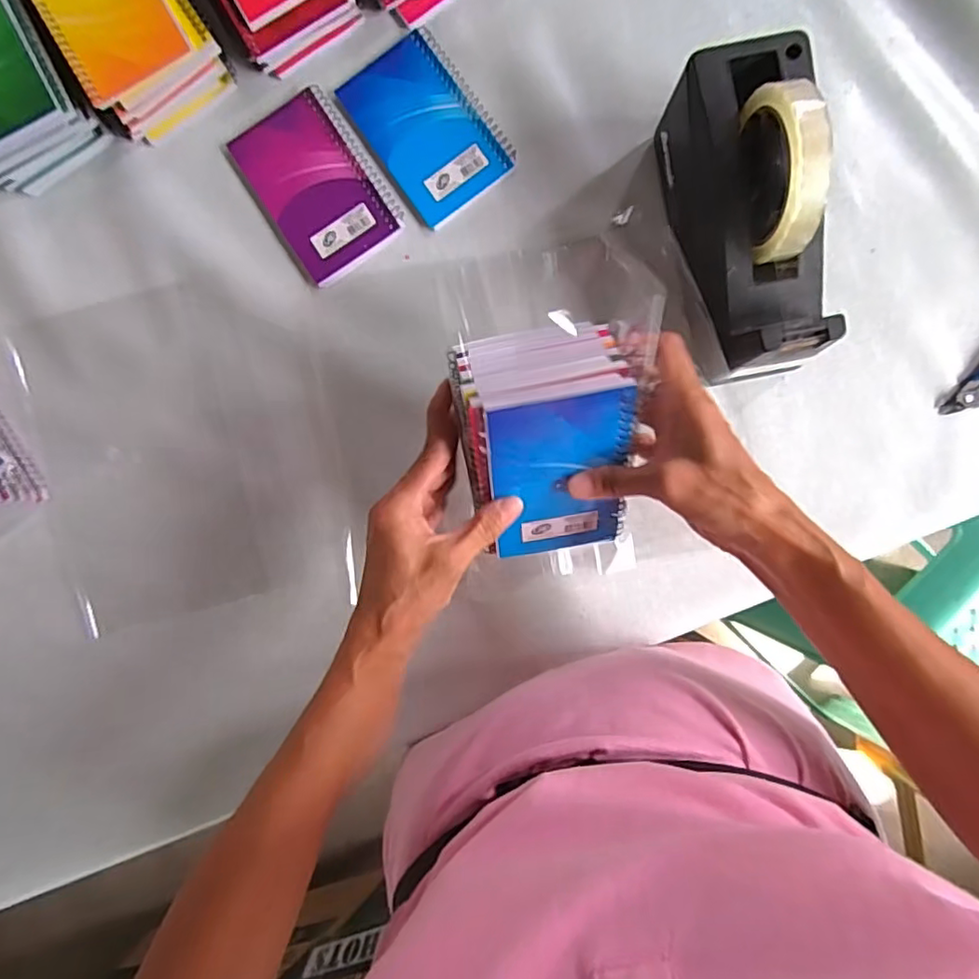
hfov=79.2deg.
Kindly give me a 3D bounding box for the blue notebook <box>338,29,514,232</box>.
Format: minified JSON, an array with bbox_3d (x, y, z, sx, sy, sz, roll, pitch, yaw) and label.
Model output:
[{"bbox_3d":[-0.048,-0.282,0.459,0.086,0.004,0.131,-35,91,1],"label":"blue notebook"}]

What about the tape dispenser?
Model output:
[{"bbox_3d":[0.176,-0.183,0.400,0.075,0.127,0.197,-10,91,1],"label":"tape dispenser"}]

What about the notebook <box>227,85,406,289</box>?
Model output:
[{"bbox_3d":[-0.135,-0.238,0.461,0.087,0.007,0.133,-33,91,0],"label":"notebook"}]

